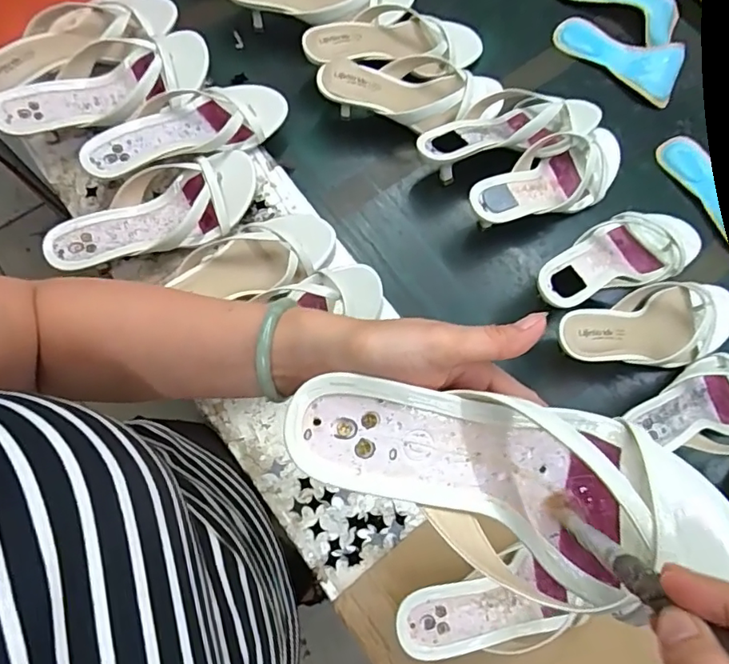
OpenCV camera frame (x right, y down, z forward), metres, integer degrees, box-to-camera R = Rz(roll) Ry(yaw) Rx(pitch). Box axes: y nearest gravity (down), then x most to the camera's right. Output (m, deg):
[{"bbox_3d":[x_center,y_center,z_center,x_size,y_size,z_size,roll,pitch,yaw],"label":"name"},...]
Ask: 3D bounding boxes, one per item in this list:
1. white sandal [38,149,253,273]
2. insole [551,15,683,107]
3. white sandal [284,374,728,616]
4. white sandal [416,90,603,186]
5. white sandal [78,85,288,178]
[{"bbox_3d":[-0.224,-0.134,0.587,0.231,0.059,0.097,-29,78,-9],"label":"white sandal"},{"bbox_3d":[0.362,-0.397,0.756,0.186,0.031,0.084,38,77,8],"label":"insole"},{"bbox_3d":[0.071,0.078,0.270,0.223,0.049,0.092,16,69,-1],"label":"white sandal"},{"bbox_3d":[0.178,-0.250,0.677,0.240,0.065,0.099,-20,77,-7],"label":"white sandal"},{"bbox_3d":[-0.203,-0.235,0.615,0.229,0.058,0.080,-32,73,-12],"label":"white sandal"}]

